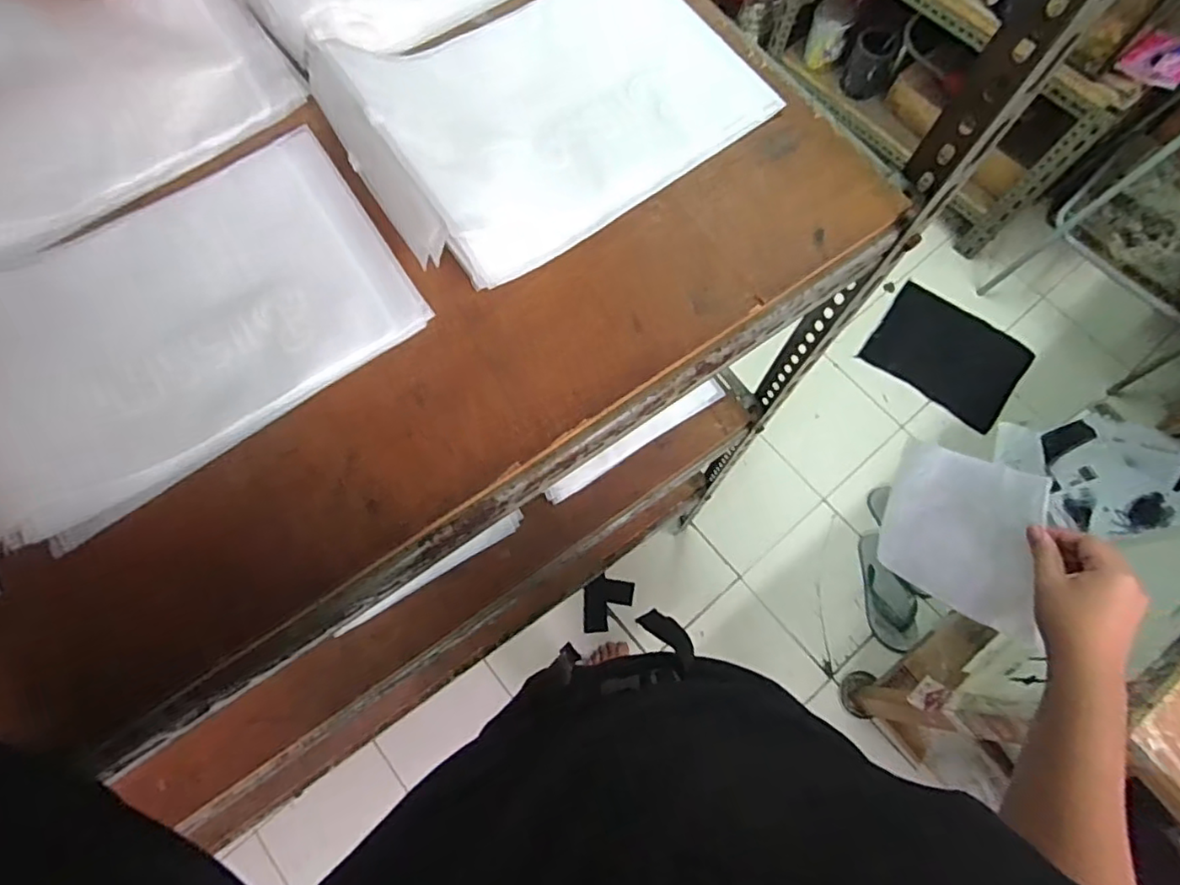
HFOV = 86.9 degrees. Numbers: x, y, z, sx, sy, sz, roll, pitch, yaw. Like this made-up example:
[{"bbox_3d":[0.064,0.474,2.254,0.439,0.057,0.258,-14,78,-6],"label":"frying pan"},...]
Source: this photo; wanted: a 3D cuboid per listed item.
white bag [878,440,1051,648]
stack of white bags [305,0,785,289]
[{"bbox_3d":[0.402,0.099,0.689,0.007,0.183,0.182,-13,108,-20],"label":"white bag"},{"bbox_3d":[-0.026,-0.234,0.414,0.268,0.046,0.187,-34,75,-10],"label":"stack of white bags"}]

